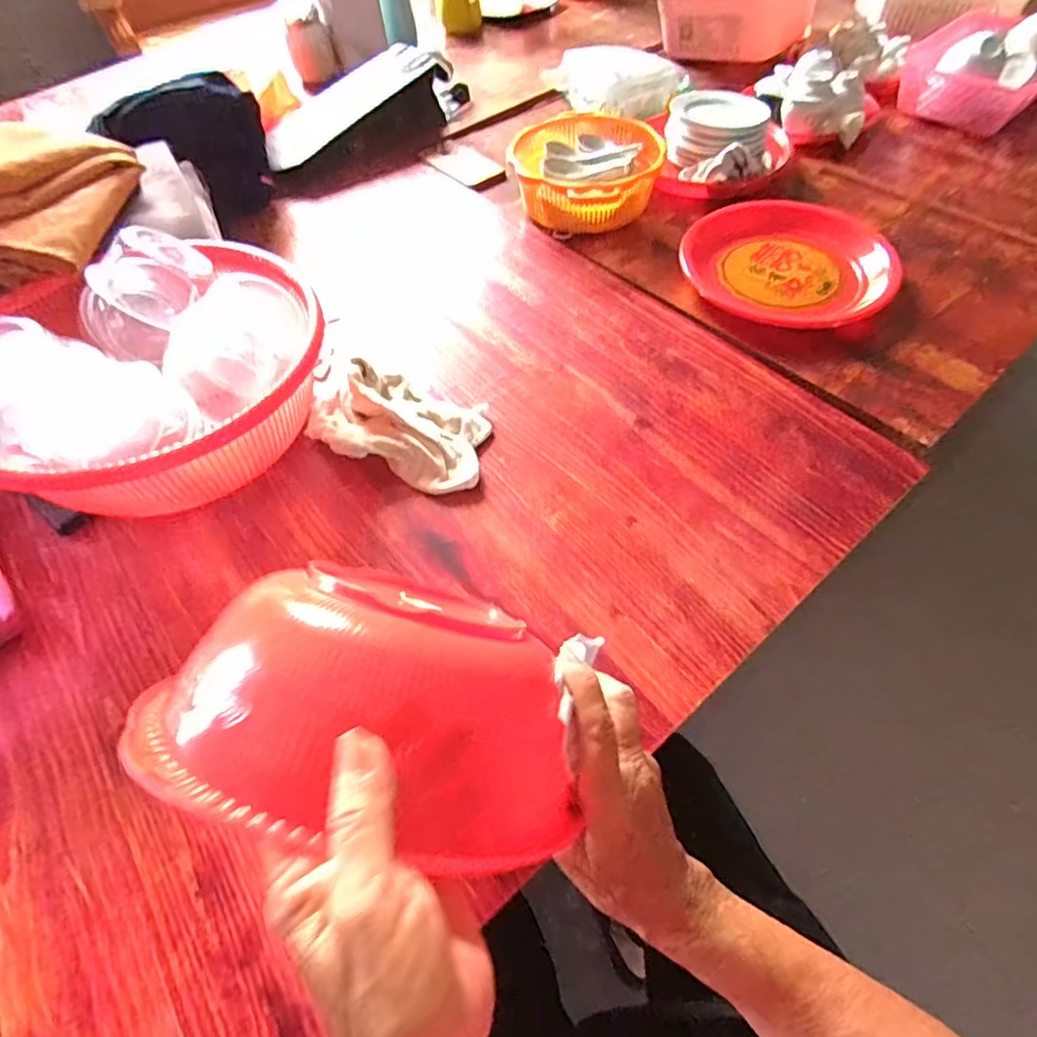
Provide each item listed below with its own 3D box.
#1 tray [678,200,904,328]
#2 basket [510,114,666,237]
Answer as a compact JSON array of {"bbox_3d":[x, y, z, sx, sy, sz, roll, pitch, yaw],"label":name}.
[{"bbox_3d":[0.337,-0.328,0.735,0.246,0.033,0.209,1,57,4],"label":"tray"},{"bbox_3d":[0.095,-0.499,0.840,0.212,0.077,0.259,12,59,11],"label":"basket"}]

